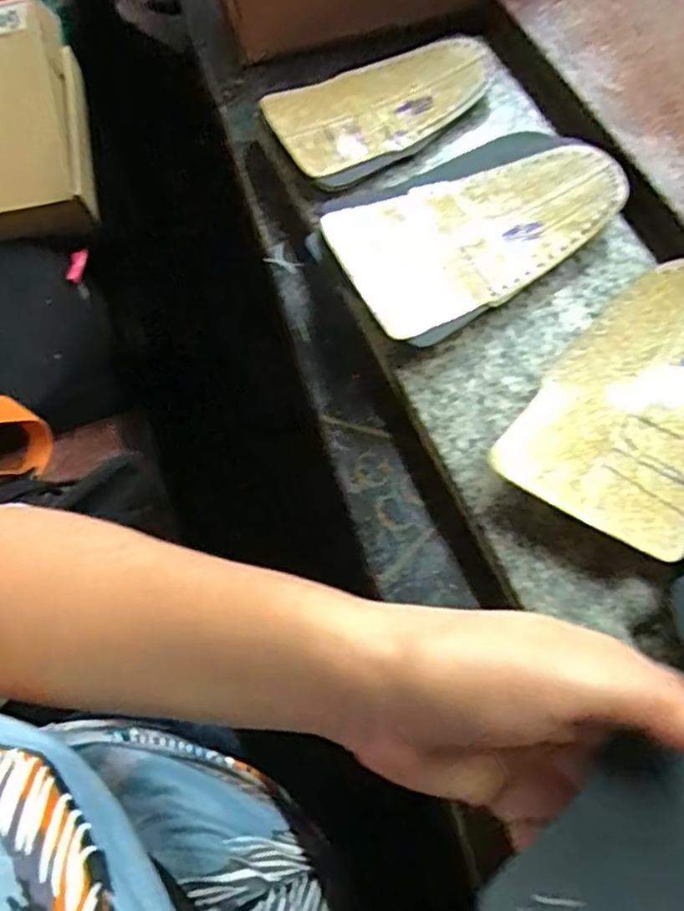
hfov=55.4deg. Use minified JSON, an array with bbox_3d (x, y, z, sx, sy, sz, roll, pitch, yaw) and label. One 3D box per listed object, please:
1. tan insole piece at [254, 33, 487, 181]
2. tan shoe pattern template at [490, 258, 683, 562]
[{"bbox_3d":[0.025,-0.213,0.381,0.133,0.011,0.073,-28,66,-8],"label":"tan insole piece"},{"bbox_3d":[0.133,-0.028,0.289,0.078,0.022,0.138,30,71,17],"label":"tan shoe pattern template"}]

